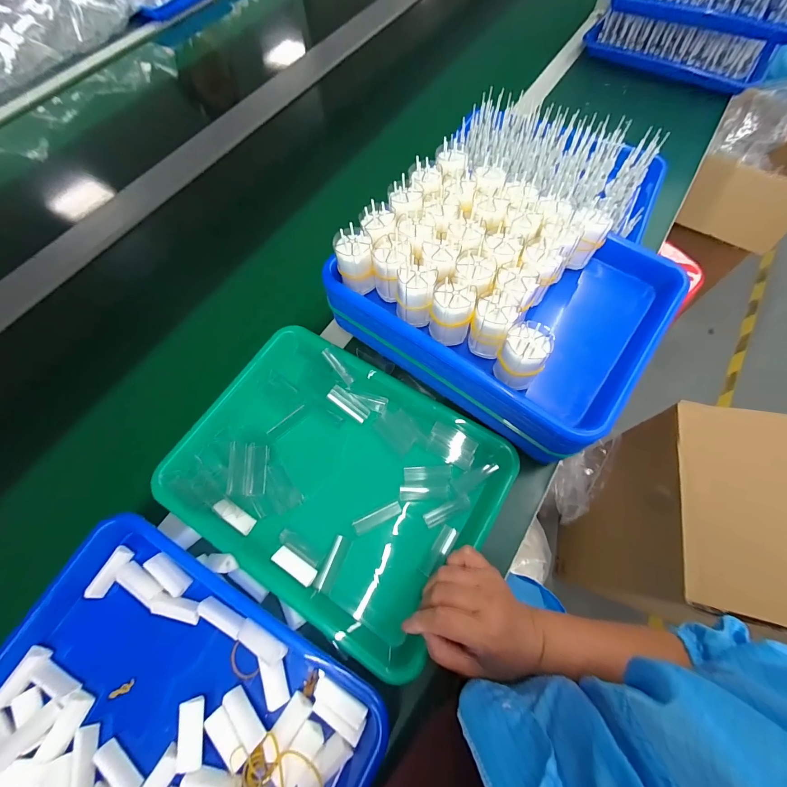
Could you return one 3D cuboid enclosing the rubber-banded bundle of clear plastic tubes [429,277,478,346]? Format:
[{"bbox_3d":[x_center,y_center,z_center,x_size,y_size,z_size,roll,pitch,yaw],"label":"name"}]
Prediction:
[{"bbox_3d":[0.057,-0.076,0.345,0.040,0.057,0.035,11,67,7],"label":"rubber-banded bundle of clear plastic tubes"}]

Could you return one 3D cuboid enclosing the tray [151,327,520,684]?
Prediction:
[{"bbox_3d":[-0.064,0.086,0.389,0.328,0.040,0.254,32,71,15],"label":"tray"}]

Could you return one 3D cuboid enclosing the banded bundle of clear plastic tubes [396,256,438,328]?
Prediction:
[{"bbox_3d":[0.022,-0.100,0.355,0.039,0.050,0.042,6,67,5],"label":"banded bundle of clear plastic tubes"}]

